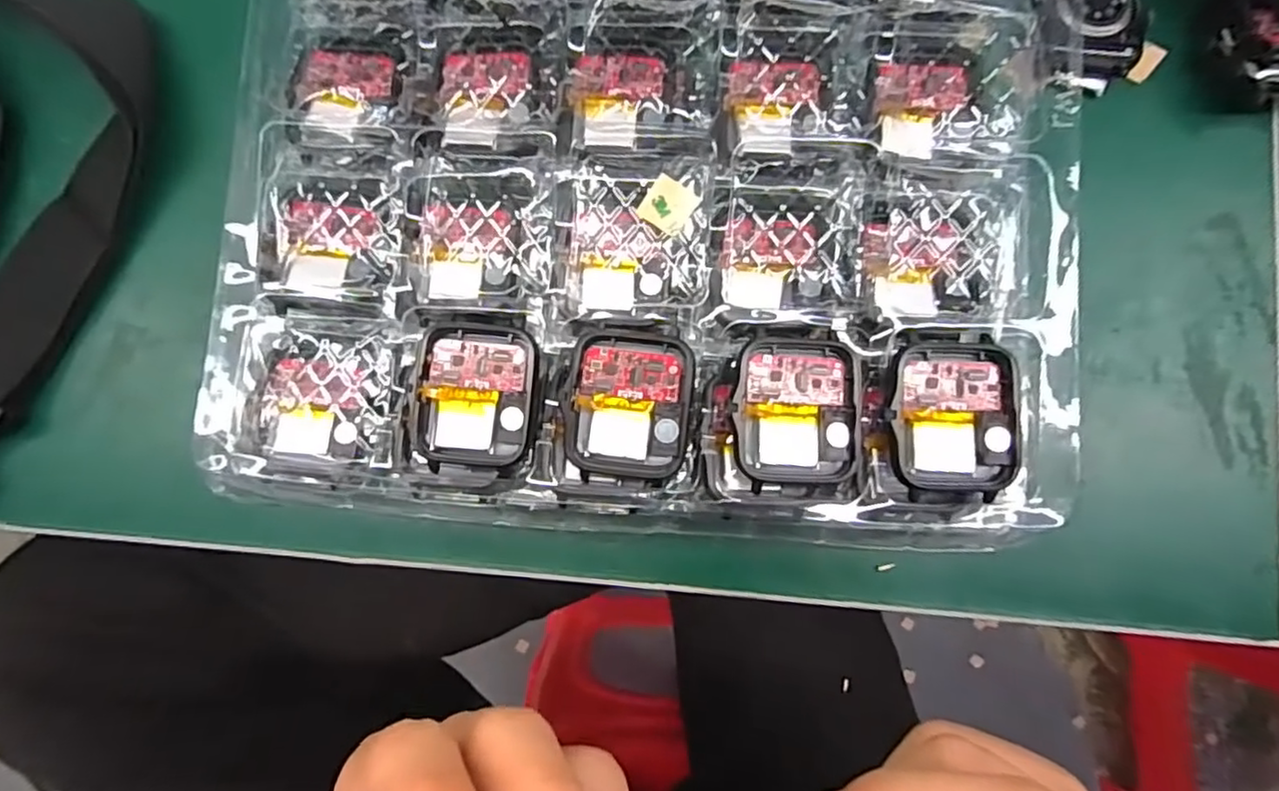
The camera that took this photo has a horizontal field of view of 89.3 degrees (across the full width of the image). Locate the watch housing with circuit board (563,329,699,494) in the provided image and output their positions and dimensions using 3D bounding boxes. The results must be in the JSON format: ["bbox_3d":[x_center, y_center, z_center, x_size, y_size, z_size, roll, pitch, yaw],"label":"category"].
[{"bbox_3d":[-0.003,0.003,0.196,0.038,0.006,0.046,7,84,3],"label":"watch housing with circuit board"}]

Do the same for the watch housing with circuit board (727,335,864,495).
[{"bbox_3d":[0.048,0.005,0.196,0.038,0.009,0.044,1,84,3],"label":"watch housing with circuit board"}]

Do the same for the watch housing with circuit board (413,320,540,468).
[{"bbox_3d":[-0.050,0.000,0.203,0.037,0.009,0.043,5,84,3],"label":"watch housing with circuit board"}]

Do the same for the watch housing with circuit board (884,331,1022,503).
[{"bbox_3d":[0.092,0.006,0.191,0.038,0.007,0.048,3,88,3],"label":"watch housing with circuit board"}]

